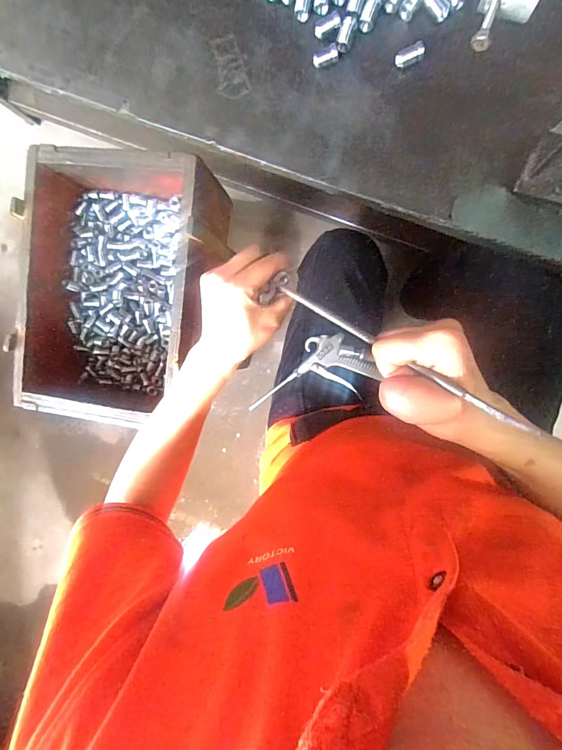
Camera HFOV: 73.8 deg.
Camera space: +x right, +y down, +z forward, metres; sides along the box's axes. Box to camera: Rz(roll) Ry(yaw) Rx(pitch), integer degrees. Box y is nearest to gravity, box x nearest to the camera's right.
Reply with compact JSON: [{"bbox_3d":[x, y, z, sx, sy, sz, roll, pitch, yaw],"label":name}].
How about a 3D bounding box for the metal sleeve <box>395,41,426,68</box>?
[{"bbox_3d":[0.123,-0.305,0.356,0.026,0.012,0.013,-8,94,9],"label":"metal sleeve"}]

